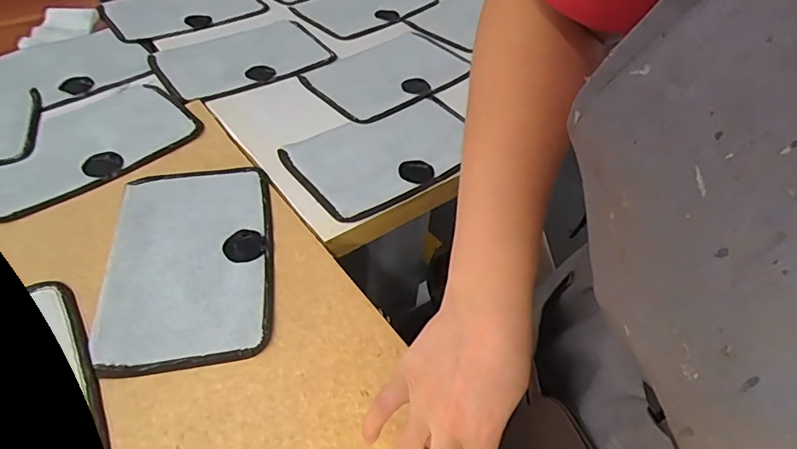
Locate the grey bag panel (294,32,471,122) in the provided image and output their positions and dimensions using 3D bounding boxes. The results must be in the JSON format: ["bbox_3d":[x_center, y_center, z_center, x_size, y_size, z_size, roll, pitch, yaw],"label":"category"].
[{"bbox_3d":[-0.016,-0.208,0.686,0.211,0.011,0.147,-31,57,-28],"label":"grey bag panel"}]

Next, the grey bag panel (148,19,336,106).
[{"bbox_3d":[-0.213,-0.228,0.691,0.217,0.010,0.141,-28,55,-26],"label":"grey bag panel"}]

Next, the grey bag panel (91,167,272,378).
[{"bbox_3d":[-0.188,0.027,0.459,0.137,0.004,0.219,-6,49,-10],"label":"grey bag panel"}]

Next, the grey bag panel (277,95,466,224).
[{"bbox_3d":[-0.010,-0.082,0.576,0.215,0.008,0.132,-28,56,-26],"label":"grey bag panel"}]

